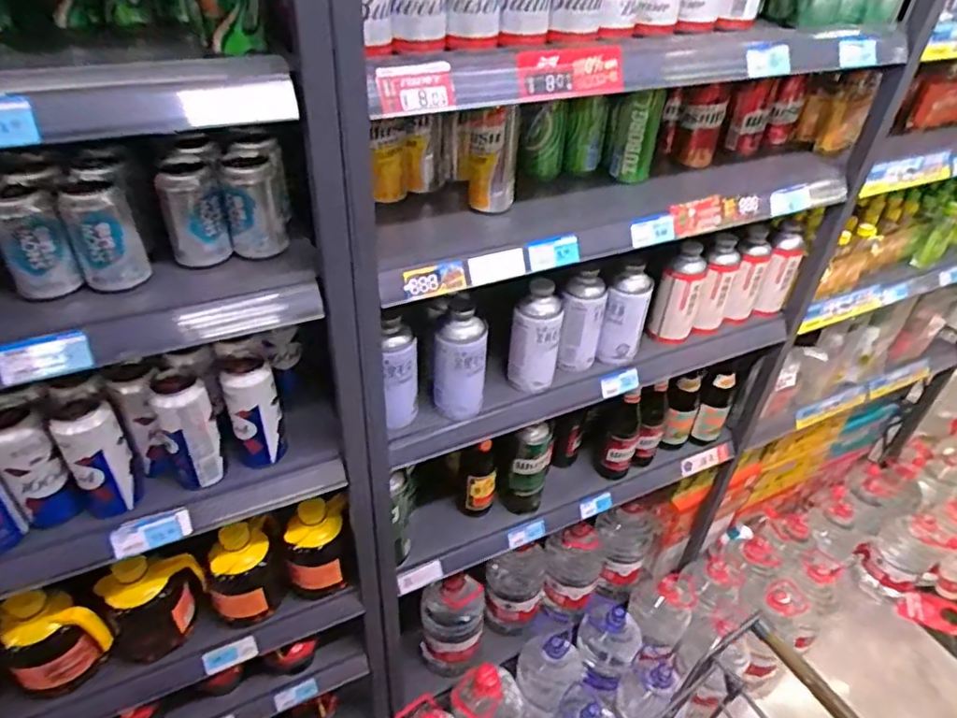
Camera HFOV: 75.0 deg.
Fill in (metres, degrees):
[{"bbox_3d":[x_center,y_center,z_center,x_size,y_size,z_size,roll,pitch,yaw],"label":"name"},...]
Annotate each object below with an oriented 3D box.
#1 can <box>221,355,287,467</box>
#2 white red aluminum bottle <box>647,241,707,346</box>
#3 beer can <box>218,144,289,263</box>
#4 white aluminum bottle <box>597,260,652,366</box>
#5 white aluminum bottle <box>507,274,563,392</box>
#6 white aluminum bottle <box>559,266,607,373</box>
[{"bbox_3d":[-0.306,0.070,0.849,0.064,0.155,0.067,2,38,-2],"label":"can"},{"bbox_3d":[0.356,-0.109,1.117,0.070,0.178,0.069,19,41,18],"label":"white red aluminum bottle"},{"bbox_3d":[-0.264,-0.182,0.737,0.066,0.115,0.065,-10,40,-17],"label":"beer can"},{"bbox_3d":[0.249,-0.071,1.062,0.068,0.169,0.070,15,40,15],"label":"white aluminum bottle"},{"bbox_3d":[0.090,-0.032,0.995,0.075,0.184,0.062,9,39,7],"label":"white aluminum bottle"},{"bbox_3d":[0.172,-0.059,1.045,0.068,0.170,0.062,12,39,11],"label":"white aluminum bottle"}]

